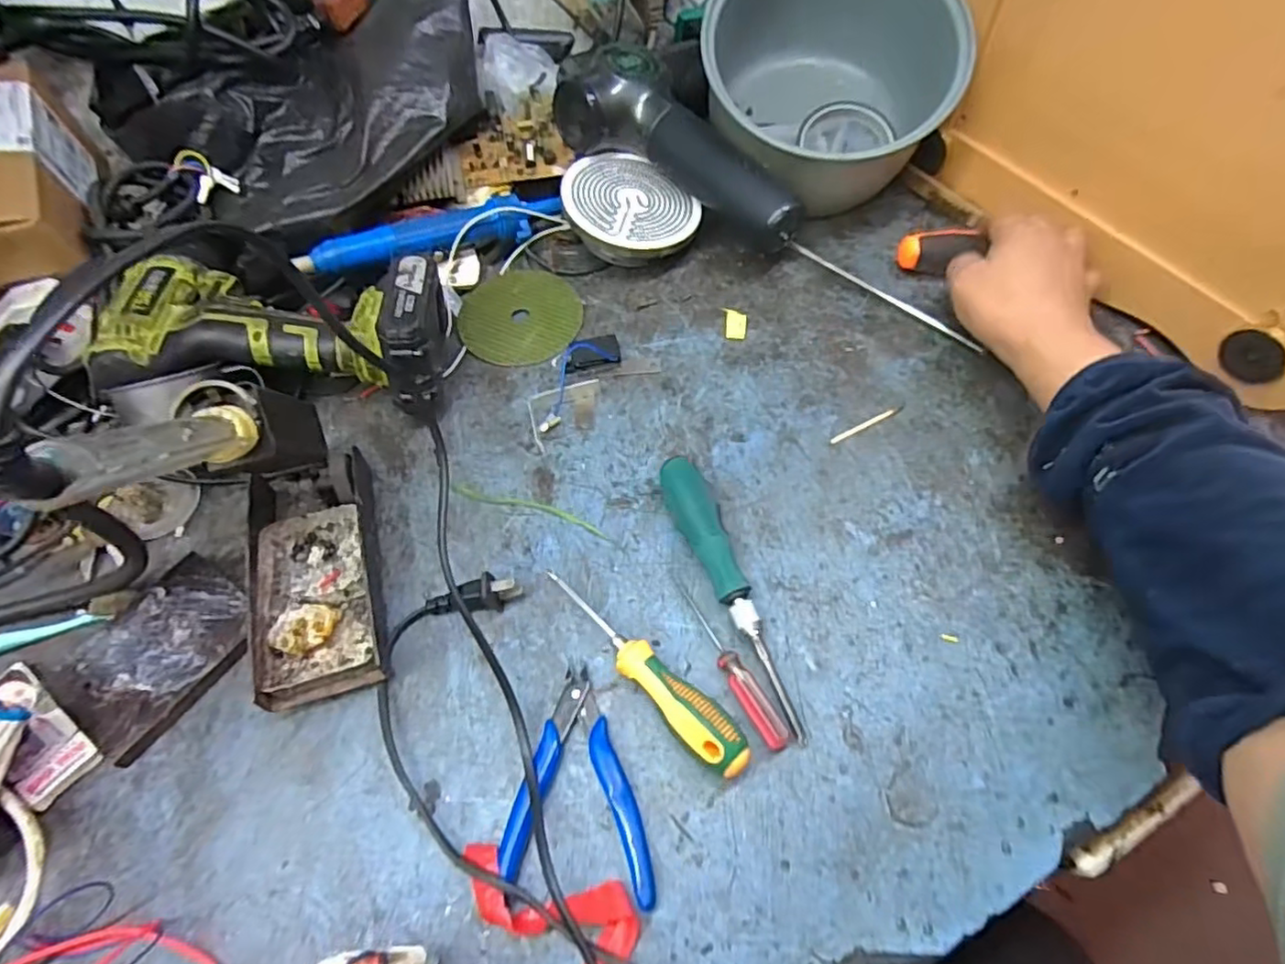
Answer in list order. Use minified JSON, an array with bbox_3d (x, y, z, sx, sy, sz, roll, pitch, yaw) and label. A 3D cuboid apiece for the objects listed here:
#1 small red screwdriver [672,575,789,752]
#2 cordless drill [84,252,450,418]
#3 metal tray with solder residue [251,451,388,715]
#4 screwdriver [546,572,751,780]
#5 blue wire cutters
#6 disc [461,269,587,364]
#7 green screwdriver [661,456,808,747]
[{"bbox_3d":[0.050,0.103,0.374,0.015,0.012,0.111,-25,60,-13],"label":"small red screwdriver"},{"bbox_3d":[-0.255,-0.104,0.467,0.214,0.100,0.117,-7,58,-2],"label":"cordless drill"},{"bbox_3d":[-0.204,0.054,0.400,0.067,0.040,0.155,-15,58,-7],"label":"metal tray with solder residue"},{"bbox_3d":[0.000,0.104,0.366,0.027,0.029,0.152,-38,63,-19],"label":"screwdriver"},{"bbox_3d":[-0.027,0.158,0.344,0.077,0.011,0.105,6,58,6],"label":"blue wire cutters"},{"bbox_3d":[-0.101,-0.139,0.531,0.099,0.004,0.101,-1,58,2],"label":"disc"},{"bbox_3d":[0.053,0.062,0.388,0.024,0.031,0.182,-20,59,-10],"label":"green screwdriver"}]

